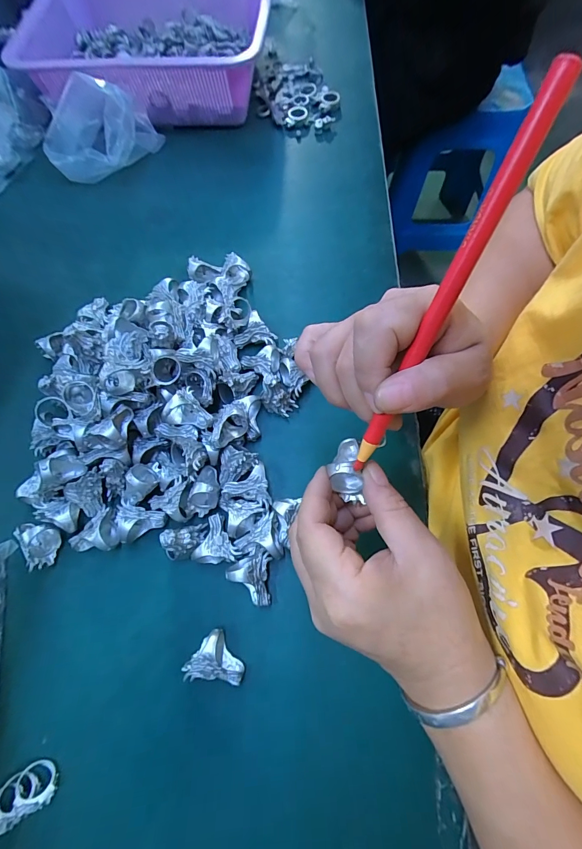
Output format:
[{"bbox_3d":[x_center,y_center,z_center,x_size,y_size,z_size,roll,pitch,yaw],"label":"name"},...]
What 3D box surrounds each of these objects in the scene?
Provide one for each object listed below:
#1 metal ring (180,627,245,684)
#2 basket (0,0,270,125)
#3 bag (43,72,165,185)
[{"bbox_3d":[-0.053,0.164,0.241,0.032,0.023,0.035,-1,68,3],"label":"metal ring"},{"bbox_3d":[-0.186,-0.453,0.428,0.302,0.100,0.215,9,69,6],"label":"basket"},{"bbox_3d":[-0.220,-0.335,0.409,0.130,0.082,0.053,-22,69,-6],"label":"bag"}]

